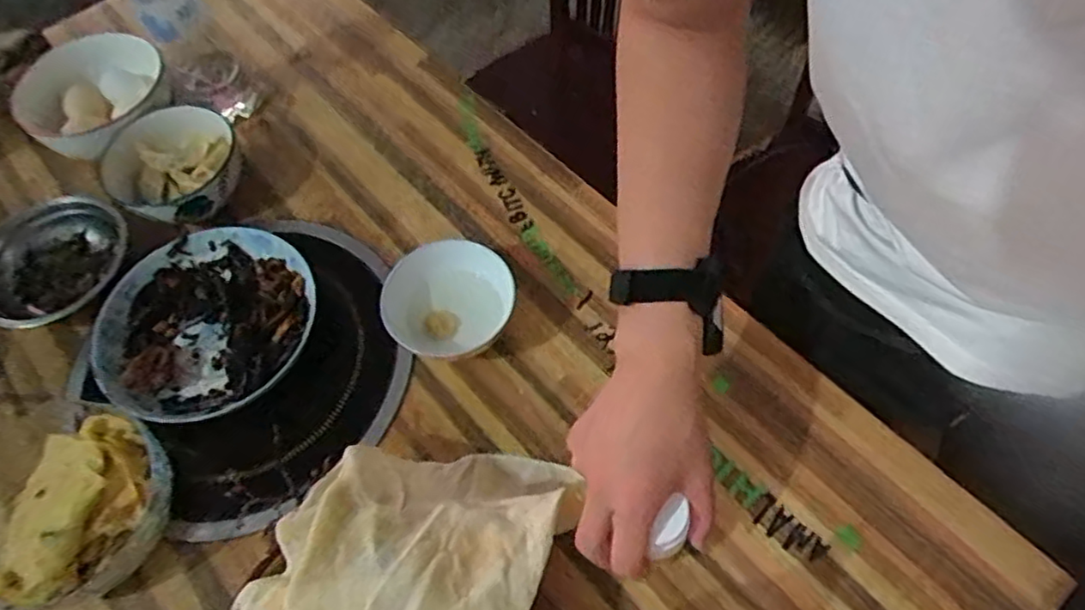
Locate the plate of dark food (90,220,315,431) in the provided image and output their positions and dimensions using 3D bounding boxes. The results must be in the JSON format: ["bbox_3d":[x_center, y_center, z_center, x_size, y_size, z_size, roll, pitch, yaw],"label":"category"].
[{"bbox_3d":[-0.307,0.016,0.619,0.189,0.033,0.187,-1,60,2],"label":"plate of dark food"}]

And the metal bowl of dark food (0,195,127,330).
[{"bbox_3d":[-0.485,-0.034,0.674,0.133,0.057,0.137,-34,64,-16],"label":"metal bowl of dark food"}]

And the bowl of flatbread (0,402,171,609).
[{"bbox_3d":[-0.365,0.159,0.535,0.132,0.056,0.138,-1,60,2],"label":"bowl of flatbread"}]

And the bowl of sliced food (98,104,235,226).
[{"bbox_3d":[-0.366,-0.141,0.687,0.125,0.063,0.131,-1,60,2],"label":"bowl of sliced food"}]

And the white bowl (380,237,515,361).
[{"bbox_3d":[-0.081,-0.001,0.601,0.100,0.060,0.103,-1,60,2],"label":"white bowl"}]

